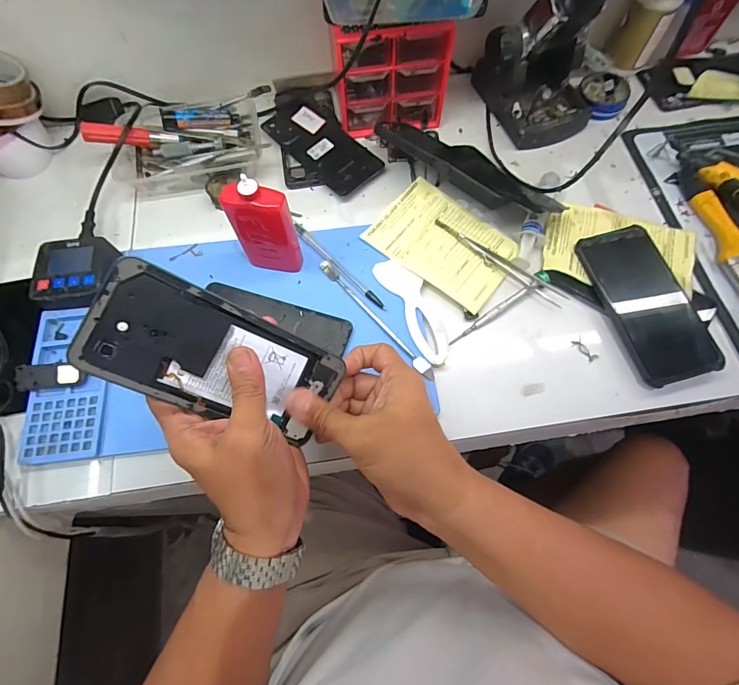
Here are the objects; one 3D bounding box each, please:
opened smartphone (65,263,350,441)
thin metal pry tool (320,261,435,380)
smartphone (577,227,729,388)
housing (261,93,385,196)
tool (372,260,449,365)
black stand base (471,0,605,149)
[{"bbox_3d":[-0.101,0.011,0.278,0.161,0.014,0.076,26,91,-27],"label":"opened smartphone"},{"bbox_3d":[0.006,-0.026,0.410,0.012,0.007,0.168,-39,73,-13],"label":"thin metal pry tool"},{"bbox_3d":[0.281,-0.042,0.408,0.084,0.012,0.162,-14,74,-7],"label":"smartphone"},{"bbox_3d":[-0.058,-0.246,0.503,0.078,0.013,0.157,-39,74,-15],"label":"housing"},{"bbox_3d":[0.047,-0.036,0.416,0.038,0.004,0.125,-25,70,-8],"label":"tool"},{"bbox_3d":[0.201,-0.313,0.462,0.141,0.133,0.108,8,69,4],"label":"black stand base"}]

